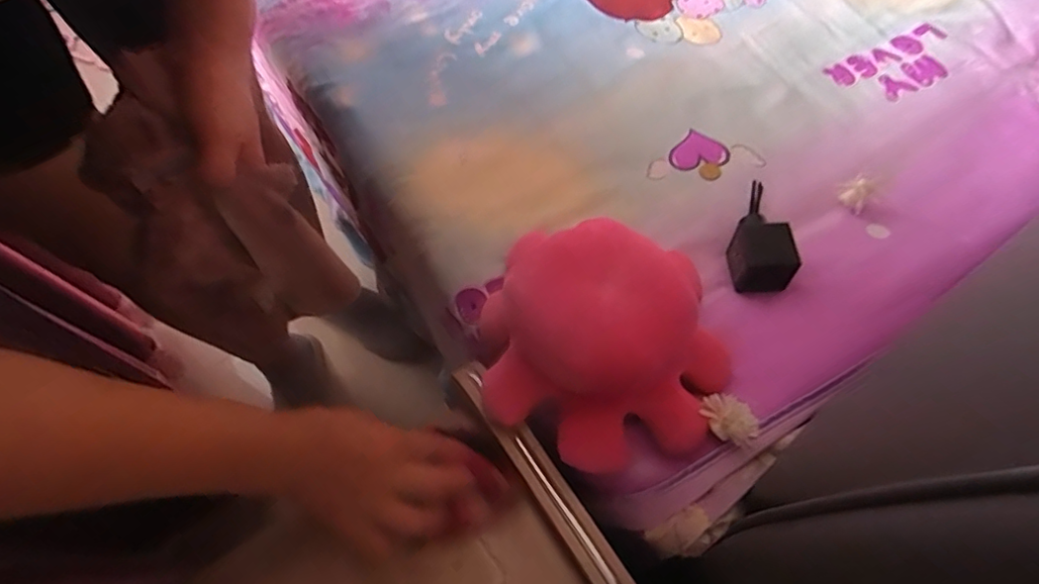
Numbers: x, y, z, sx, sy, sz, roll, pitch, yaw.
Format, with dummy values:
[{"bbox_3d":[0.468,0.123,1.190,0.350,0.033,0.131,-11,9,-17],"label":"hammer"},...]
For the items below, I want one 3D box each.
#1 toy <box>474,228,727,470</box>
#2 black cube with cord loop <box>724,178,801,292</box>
[{"bbox_3d":[0.057,0.043,0.401,0.179,0.116,0.136,32,67,14],"label":"toy"},{"bbox_3d":[0.213,-0.058,0.506,0.045,0.046,0.117,3,62,-1],"label":"black cube with cord loop"}]

